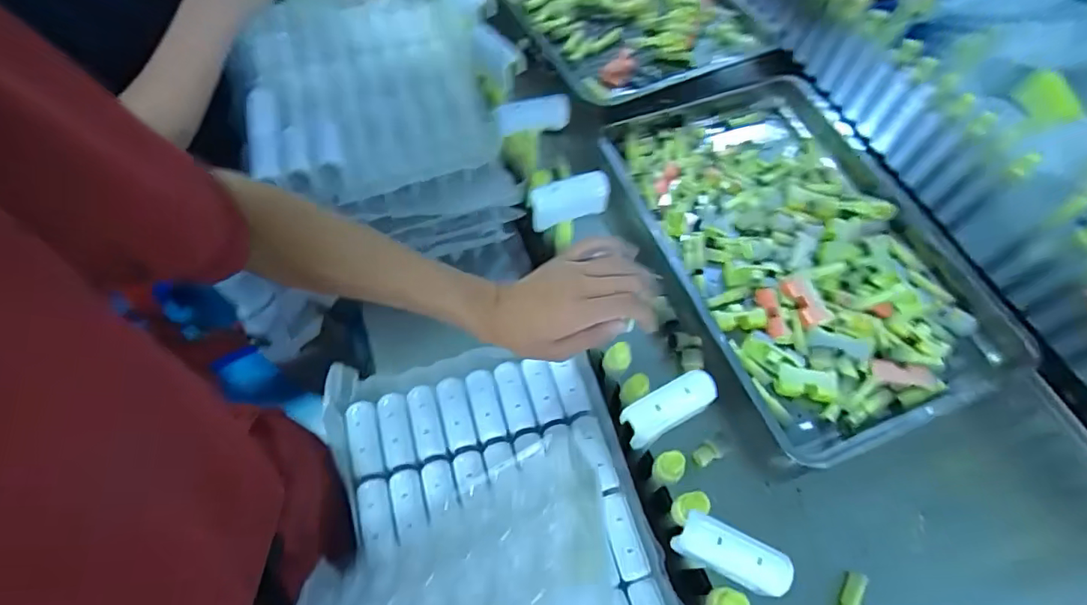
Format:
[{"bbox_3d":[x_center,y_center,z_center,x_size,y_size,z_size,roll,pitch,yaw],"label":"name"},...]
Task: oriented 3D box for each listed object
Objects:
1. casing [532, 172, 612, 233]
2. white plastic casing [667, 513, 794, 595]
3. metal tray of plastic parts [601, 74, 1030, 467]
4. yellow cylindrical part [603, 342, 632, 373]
[{"bbox_3d":[0.027,-0.102,0.542,0.081,0.033,0.030,-14,64,-11],"label":"casing"},{"bbox_3d":[0.134,0.179,0.382,0.076,0.020,0.031,27,64,10],"label":"white plastic casing"},{"bbox_3d":[0.381,-0.101,0.806,0.413,0.055,0.593,-19,65,-13],"label":"metal tray of plastic parts"},{"bbox_3d":[0.074,0.055,0.536,0.025,0.025,0.023,2,62,-3],"label":"yellow cylindrical part"}]

